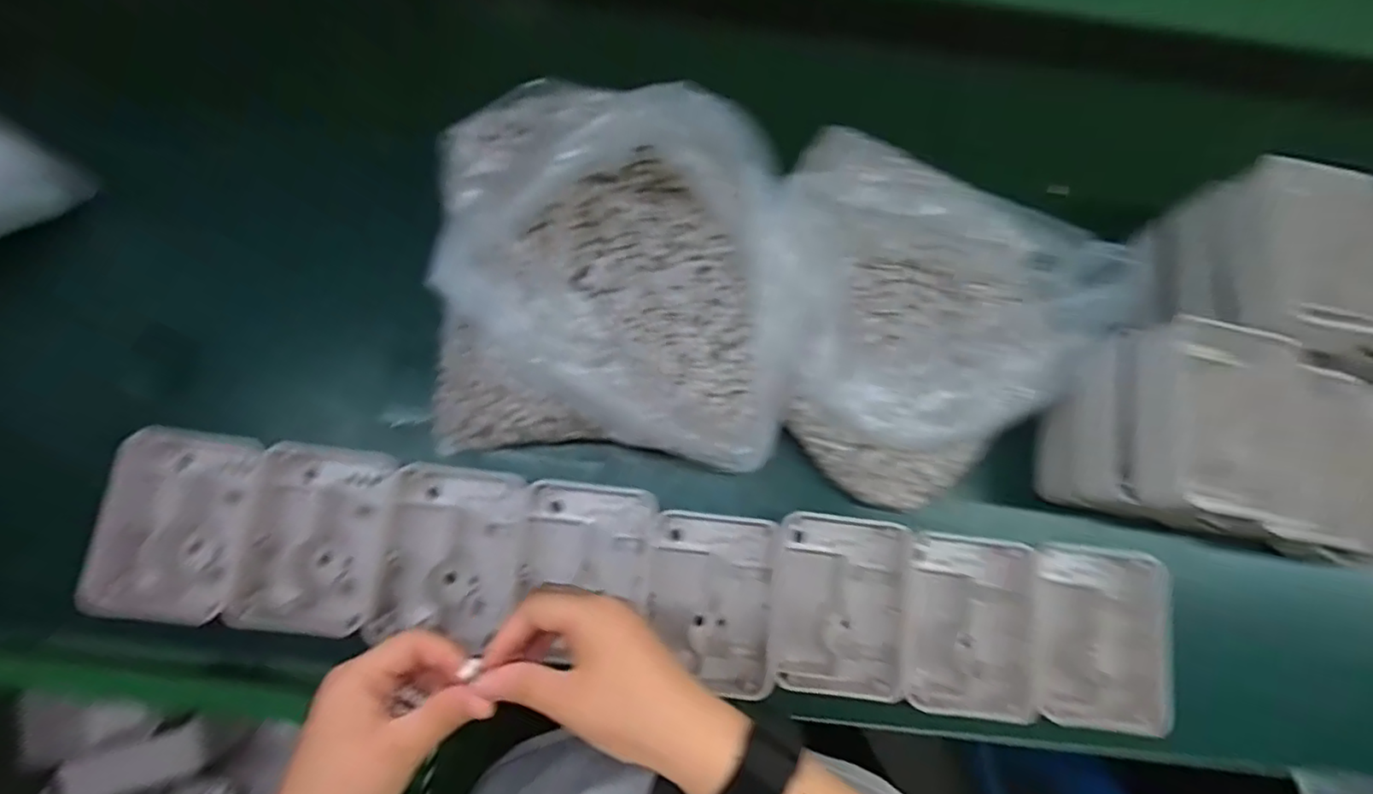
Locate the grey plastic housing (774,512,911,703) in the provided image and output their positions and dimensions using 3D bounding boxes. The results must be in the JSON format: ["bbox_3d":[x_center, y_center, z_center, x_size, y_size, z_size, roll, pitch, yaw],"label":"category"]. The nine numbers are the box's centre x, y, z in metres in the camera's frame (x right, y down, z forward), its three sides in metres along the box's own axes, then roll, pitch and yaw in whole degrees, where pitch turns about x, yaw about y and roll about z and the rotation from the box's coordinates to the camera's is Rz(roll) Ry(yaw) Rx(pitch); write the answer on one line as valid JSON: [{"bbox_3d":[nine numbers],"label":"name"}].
[{"bbox_3d":[0.120,0.159,0.467,0.099,0.039,0.129,7,79,0],"label":"grey plastic housing"}]

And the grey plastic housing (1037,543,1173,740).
[{"bbox_3d":[0.320,0.184,0.470,0.098,0.033,0.130,8,79,0],"label":"grey plastic housing"}]

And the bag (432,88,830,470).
[{"bbox_3d":[-0.051,-0.077,0.439,0.274,0.146,0.237,8,79,0],"label":"bag"}]

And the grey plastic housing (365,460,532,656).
[{"bbox_3d":[-0.177,0.119,0.467,0.100,0.041,0.127,9,79,0],"label":"grey plastic housing"}]

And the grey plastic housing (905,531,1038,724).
[{"bbox_3d":[0.219,0.175,0.472,0.097,0.035,0.128,8,79,0],"label":"grey plastic housing"}]

